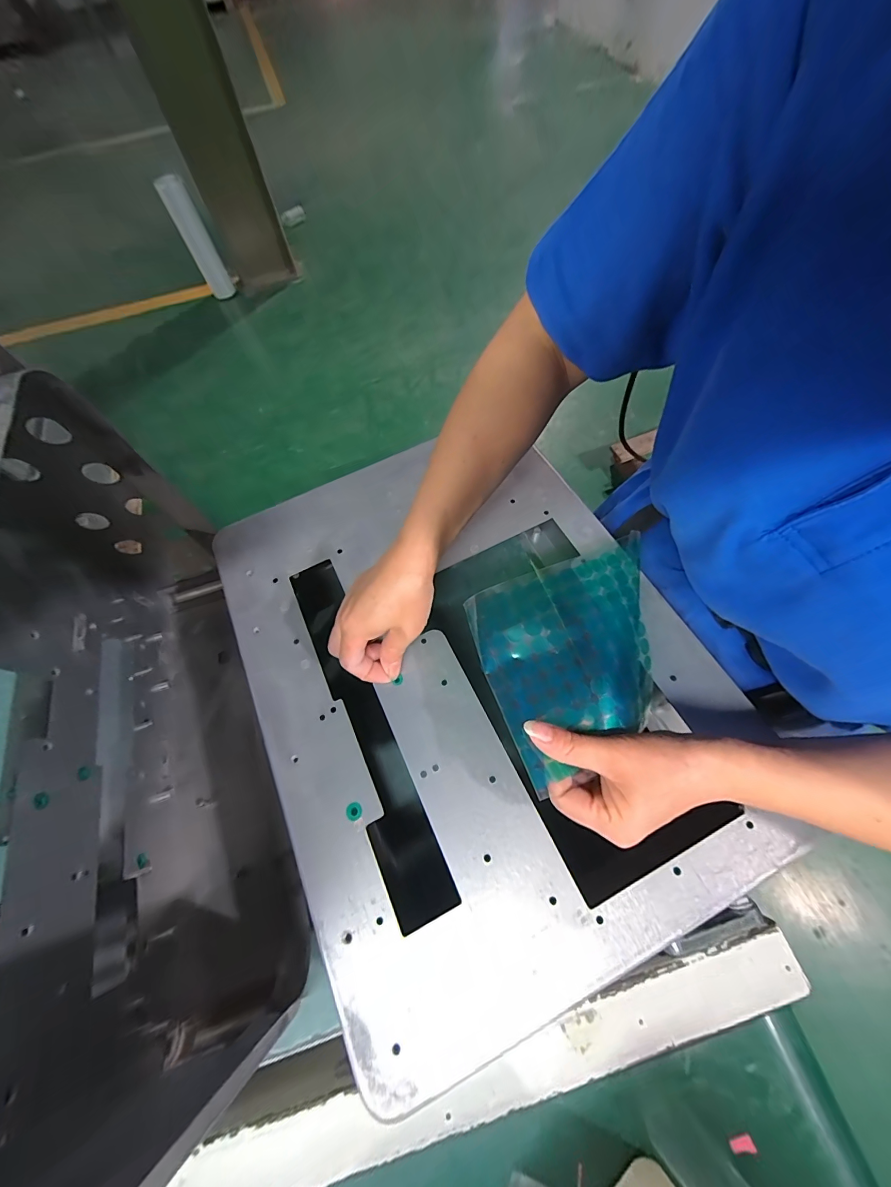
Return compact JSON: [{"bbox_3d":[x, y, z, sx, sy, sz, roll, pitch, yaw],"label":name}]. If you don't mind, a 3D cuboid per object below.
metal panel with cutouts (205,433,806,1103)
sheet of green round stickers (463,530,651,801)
[{"bbox_3d":[0.016,0.049,0.340,0.344,0.017,0.446,-25,66,-8],"label":"metal panel with cutouts"},{"bbox_3d":[0.097,0.040,0.283,0.138,0.027,0.129,-20,66,-6],"label":"sheet of green round stickers"}]

